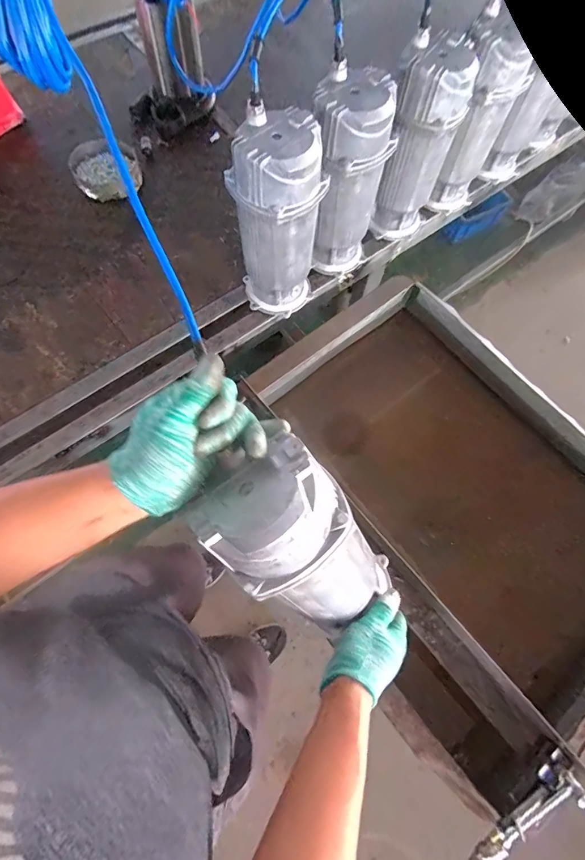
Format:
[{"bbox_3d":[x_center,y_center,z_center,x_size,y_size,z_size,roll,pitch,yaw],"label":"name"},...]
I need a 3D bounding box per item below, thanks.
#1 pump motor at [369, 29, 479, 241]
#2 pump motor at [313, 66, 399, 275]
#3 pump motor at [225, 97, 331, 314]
[{"bbox_3d":[0.226,-0.517,0.726,0.118,0.296,0.128,17,70,4],"label":"pump motor"},{"bbox_3d":[0.087,-0.419,0.674,0.122,0.290,0.112,-15,71,-8],"label":"pump motor"},{"bbox_3d":[-0.027,-0.327,0.639,0.141,0.293,0.119,2,70,-2],"label":"pump motor"}]

